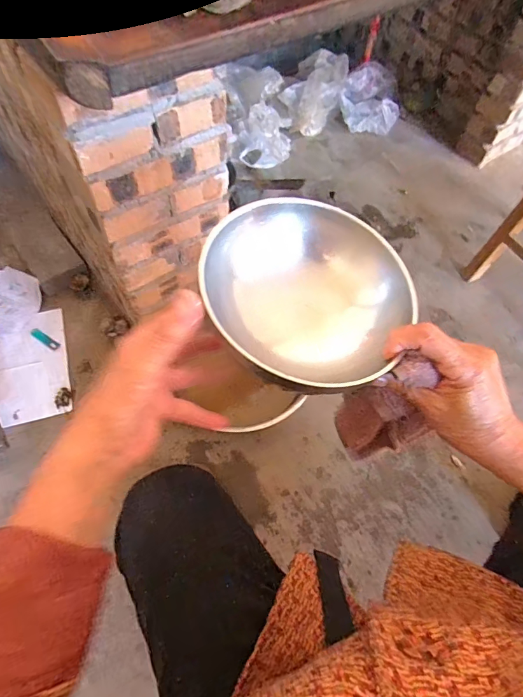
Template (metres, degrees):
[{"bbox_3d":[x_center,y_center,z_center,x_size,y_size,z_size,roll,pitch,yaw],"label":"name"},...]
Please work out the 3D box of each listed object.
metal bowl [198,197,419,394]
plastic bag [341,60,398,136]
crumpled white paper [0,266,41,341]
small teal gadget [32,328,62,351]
[{"bbox_3d":[0.040,-0.047,0.319,0.164,0.056,0.149,-40,71,-22],"label":"metal bowl"},{"bbox_3d":[0.365,-0.838,1.382,0.187,0.114,0.249,14,61,4],"label":"plastic bag"},{"bbox_3d":[-0.615,-0.099,0.978,0.135,0.030,0.192,25,63,10],"label":"crumpled white paper"},{"bbox_3d":[-0.495,-0.022,0.935,0.081,0.010,0.021,30,64,12],"label":"small teal gadget"}]

